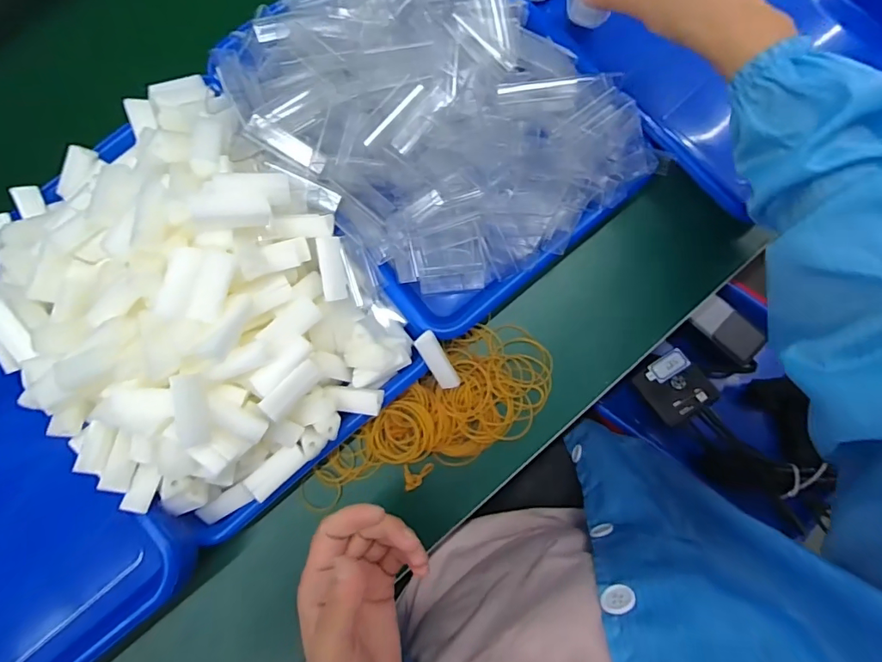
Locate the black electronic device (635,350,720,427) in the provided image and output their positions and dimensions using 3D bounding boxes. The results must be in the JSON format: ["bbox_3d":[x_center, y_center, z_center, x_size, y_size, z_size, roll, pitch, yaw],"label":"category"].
[{"bbox_3d":[0.290,0.071,0.603,0.071,0.032,0.077,-37,65,10],"label":"black electronic device"}]

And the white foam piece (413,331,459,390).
[{"bbox_3d":[-0.002,0.024,0.374,0.017,0.006,0.047,-31,100,-2],"label":"white foam piece"}]

